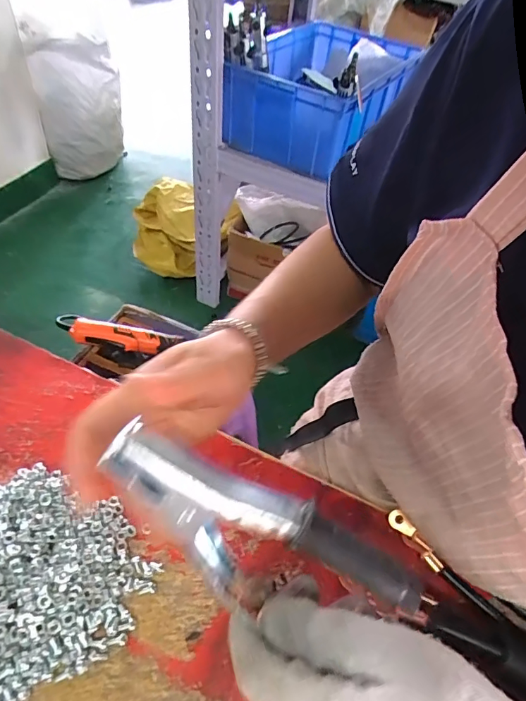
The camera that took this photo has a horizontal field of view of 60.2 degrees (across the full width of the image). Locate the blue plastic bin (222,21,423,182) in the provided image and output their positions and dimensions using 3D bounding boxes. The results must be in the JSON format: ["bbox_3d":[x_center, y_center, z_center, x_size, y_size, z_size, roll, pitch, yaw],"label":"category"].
[{"bbox_3d":[0.180,-0.719,1.254,0.365,0.200,0.608,25,51,15],"label":"blue plastic bin"}]

